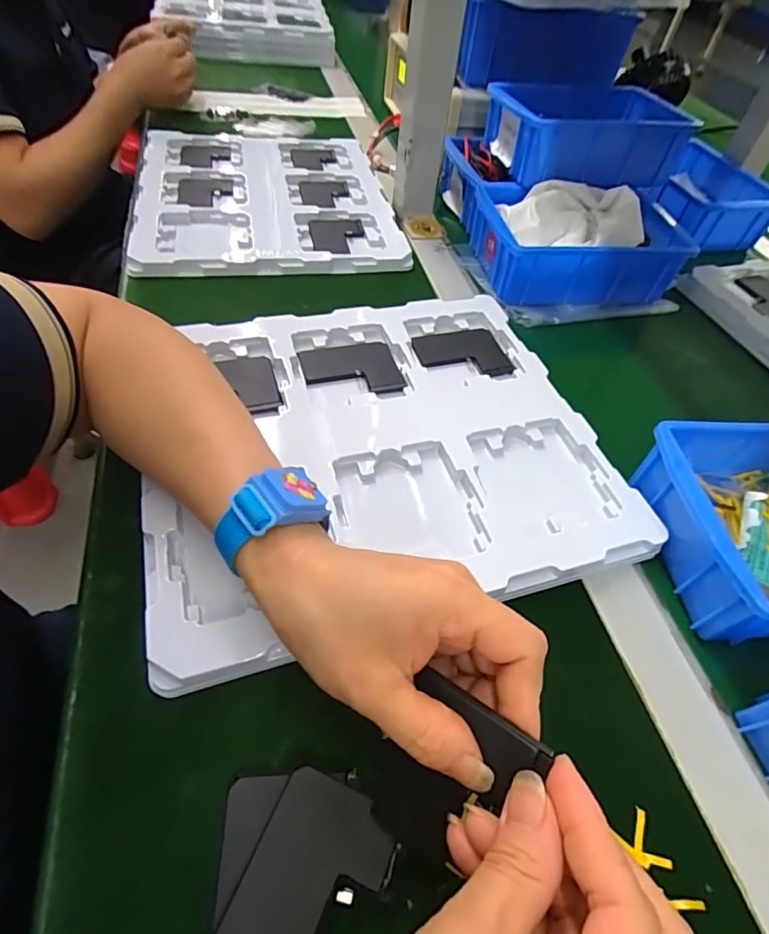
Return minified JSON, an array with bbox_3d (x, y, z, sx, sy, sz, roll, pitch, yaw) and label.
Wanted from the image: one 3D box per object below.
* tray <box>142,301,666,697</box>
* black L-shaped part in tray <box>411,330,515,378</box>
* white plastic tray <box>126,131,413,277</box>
[{"bbox_3d":[-0.005,-0.027,0.356,0.313,0.021,0.276,-11,54,-15],"label":"tray"},{"bbox_3d":[0.068,-0.098,0.435,0.078,0.006,0.062,-10,54,-14],"label":"black L-shaped part in tray"},{"bbox_3d":[-0.135,-0.324,0.576,0.289,0.021,0.322,-2,53,-8],"label":"white plastic tray"}]

